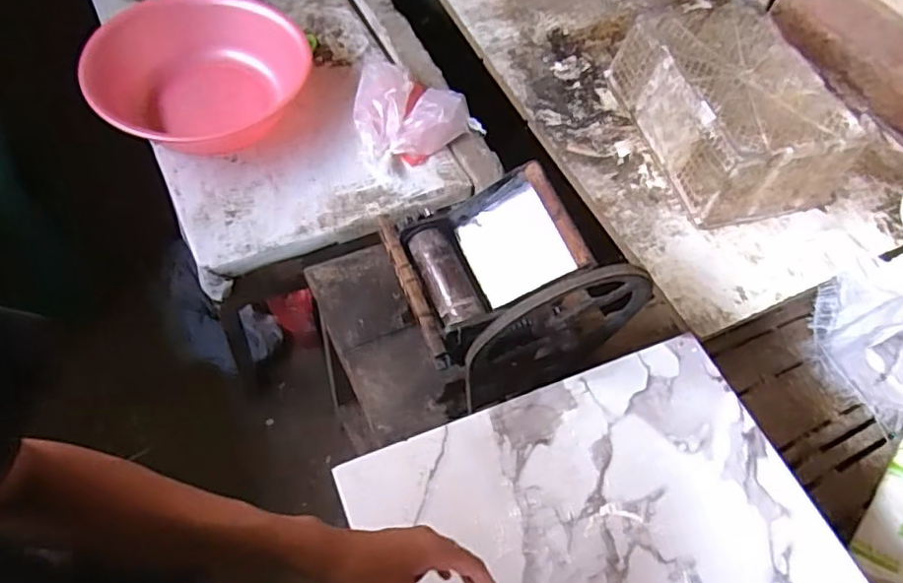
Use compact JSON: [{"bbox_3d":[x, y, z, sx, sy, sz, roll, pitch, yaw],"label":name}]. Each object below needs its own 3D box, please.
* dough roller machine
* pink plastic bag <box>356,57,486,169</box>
[{"bbox_3d":[0.079,0.006,0.877,0.294,0.346,0.261,-15,63,-19],"label":"dough roller machine"},{"bbox_3d":[-0.100,-0.389,1.280,0.241,0.074,0.248,-26,67,-24],"label":"pink plastic bag"}]

